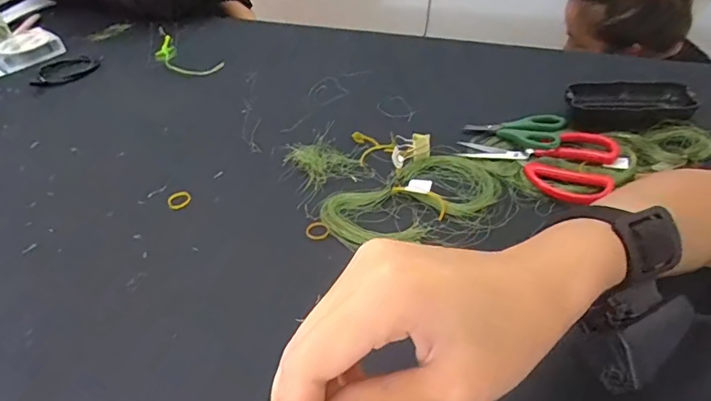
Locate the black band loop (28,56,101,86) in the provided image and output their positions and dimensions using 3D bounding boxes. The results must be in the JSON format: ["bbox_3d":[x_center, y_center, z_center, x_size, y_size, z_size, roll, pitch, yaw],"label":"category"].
[{"bbox_3d":[-0.411,-0.185,0.684,0.086,0.009,0.078,5,44,13],"label":"black band loop"}]

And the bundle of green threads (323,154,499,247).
[{"bbox_3d":[0.054,-0.002,0.429,0.161,0.009,0.090,-23,45,-17],"label":"bundle of green threads"}]

